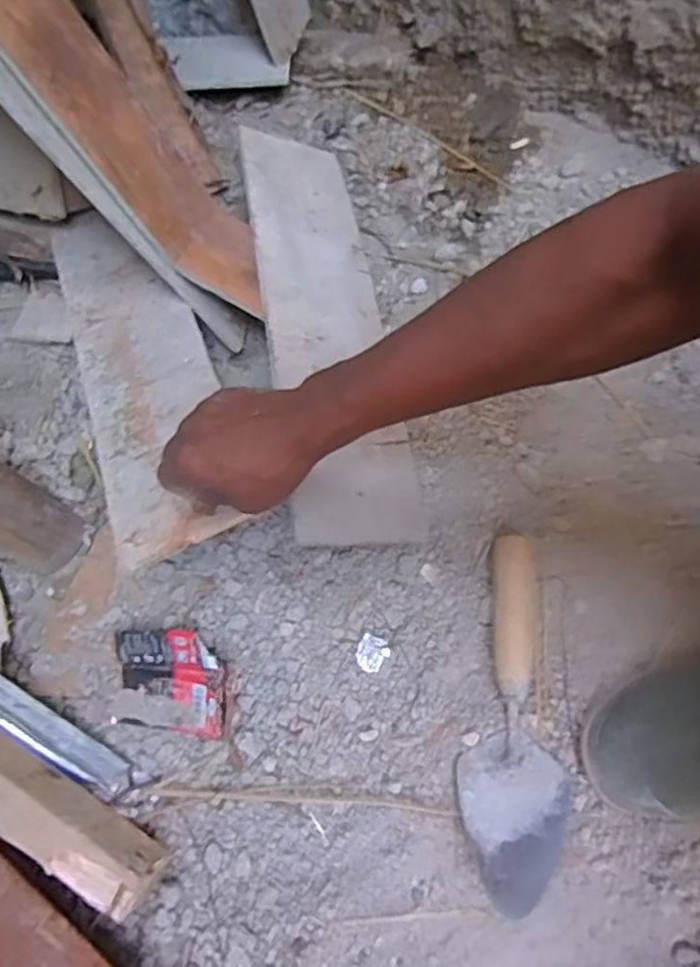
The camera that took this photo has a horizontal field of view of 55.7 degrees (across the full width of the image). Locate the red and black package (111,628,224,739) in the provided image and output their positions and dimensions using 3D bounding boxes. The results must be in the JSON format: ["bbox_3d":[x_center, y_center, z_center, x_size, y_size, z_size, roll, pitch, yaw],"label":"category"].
[{"bbox_3d":[-0.151,0.168,0.562,0.101,0.039,0.079,7,68,6],"label":"red and black package"}]

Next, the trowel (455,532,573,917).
[{"bbox_3d":[0.143,0.184,0.540,0.084,0.046,0.275,11,69,8],"label":"trowel"}]

